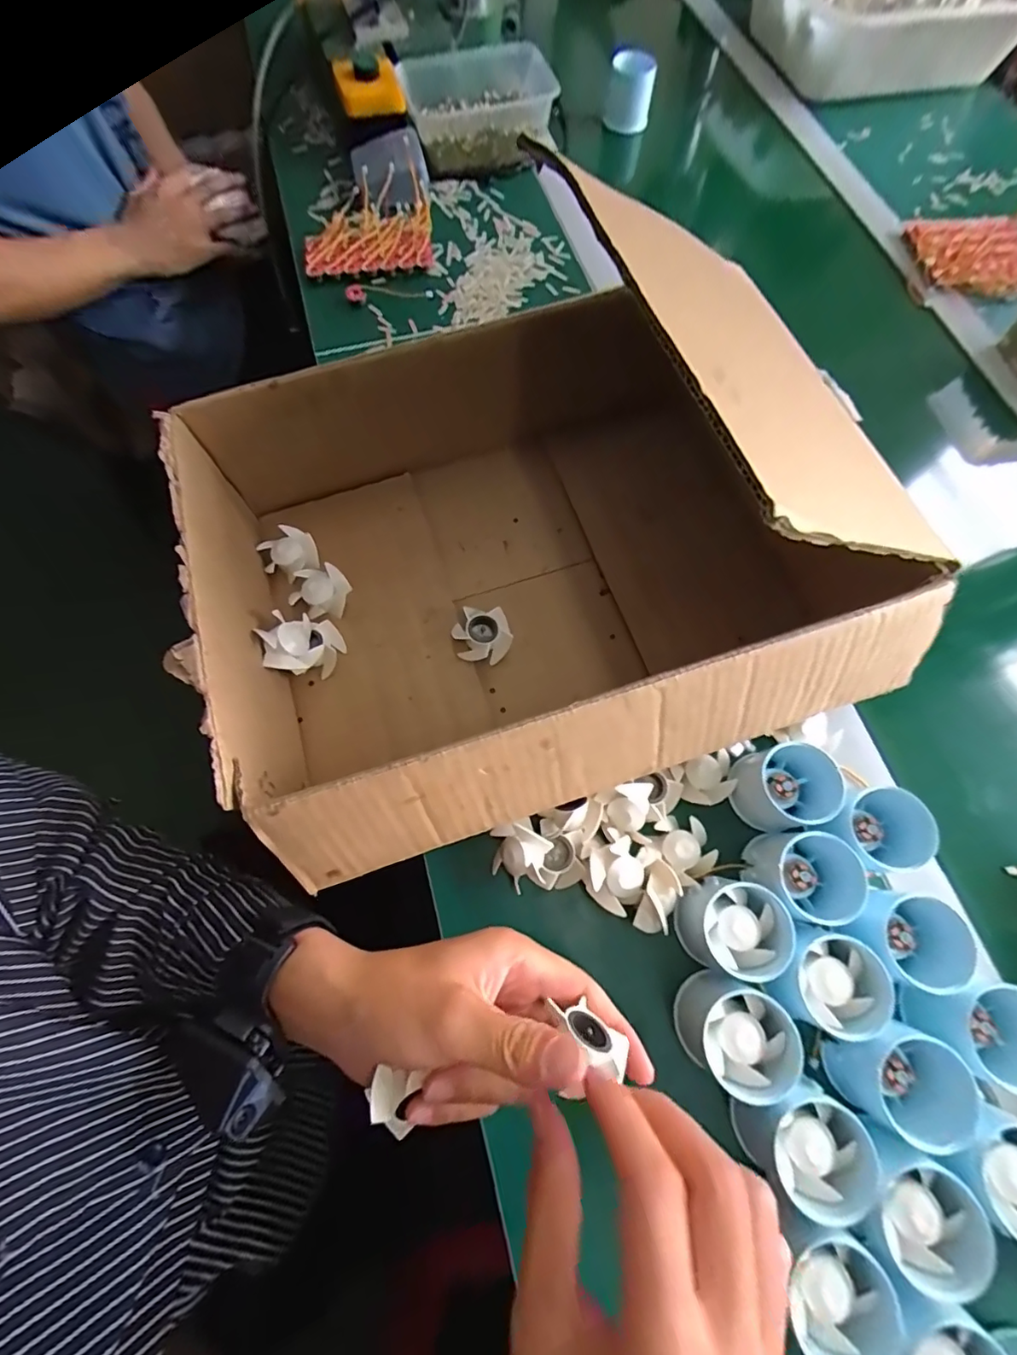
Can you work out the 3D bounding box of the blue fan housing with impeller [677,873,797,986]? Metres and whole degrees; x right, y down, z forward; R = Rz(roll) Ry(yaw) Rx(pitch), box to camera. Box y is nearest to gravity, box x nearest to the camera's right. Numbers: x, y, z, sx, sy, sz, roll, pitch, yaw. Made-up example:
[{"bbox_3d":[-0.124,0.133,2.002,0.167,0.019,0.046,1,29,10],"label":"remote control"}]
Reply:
[{"bbox_3d":[0.137,0.153,0.316,0.051,0.049,0.052,1,70,-1],"label":"blue fan housing with impeller"}]

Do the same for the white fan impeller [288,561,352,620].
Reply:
[{"bbox_3d":[-0.147,-0.067,0.400,0.037,0.013,0.043,13,70,3],"label":"white fan impeller"}]

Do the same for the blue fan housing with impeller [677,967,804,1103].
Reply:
[{"bbox_3d":[0.128,0.203,0.297,0.052,0.052,0.051,1,70,-1],"label":"blue fan housing with impeller"}]

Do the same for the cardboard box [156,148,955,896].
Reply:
[{"bbox_3d":[0.012,-0.077,0.360,0.408,0.139,0.325,-17,71,-8],"label":"cardboard box"}]

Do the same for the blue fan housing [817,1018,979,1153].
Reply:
[{"bbox_3d":[0.220,0.223,0.287,0.065,0.041,0.055,23,71,7],"label":"blue fan housing"}]

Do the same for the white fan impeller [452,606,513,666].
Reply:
[{"bbox_3d":[-0.020,-0.031,0.387,0.042,0.021,0.038,-1,70,-2],"label":"white fan impeller"}]

